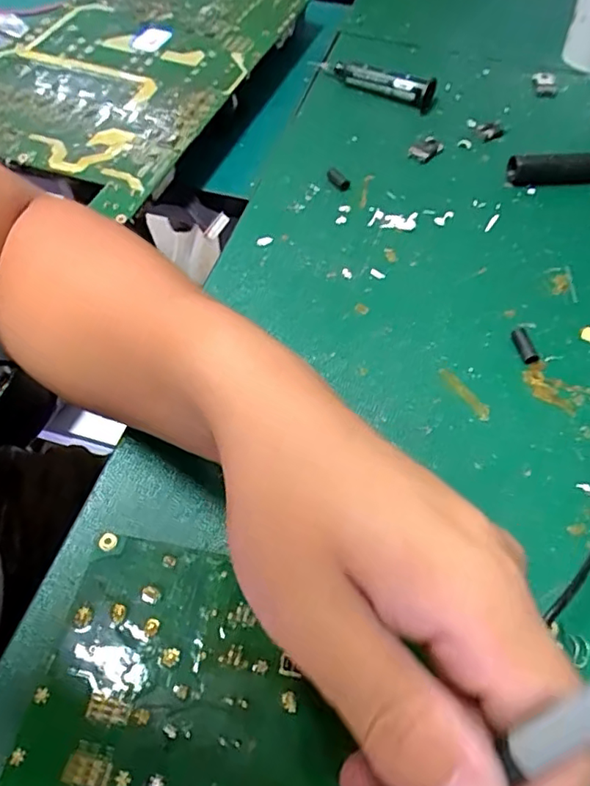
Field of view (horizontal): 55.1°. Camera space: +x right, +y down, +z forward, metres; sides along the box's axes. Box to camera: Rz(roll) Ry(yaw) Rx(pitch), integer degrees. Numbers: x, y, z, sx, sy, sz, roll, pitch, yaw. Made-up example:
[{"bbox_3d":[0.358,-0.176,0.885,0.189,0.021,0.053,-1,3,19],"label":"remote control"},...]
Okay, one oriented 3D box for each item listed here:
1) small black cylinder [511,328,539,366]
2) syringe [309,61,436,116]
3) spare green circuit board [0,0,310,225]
[{"bbox_3d":[0.139,-0.029,0.341,0.010,0.007,0.026,-10,57,-7],"label":"small black cylinder"},{"bbox_3d":[0.066,-0.278,0.497,0.114,0.026,0.026,25,59,16],"label":"syringe"},{"bbox_3d":[-0.133,-0.278,0.465,0.193,0.010,0.338,19,59,9],"label":"spare green circuit board"}]

